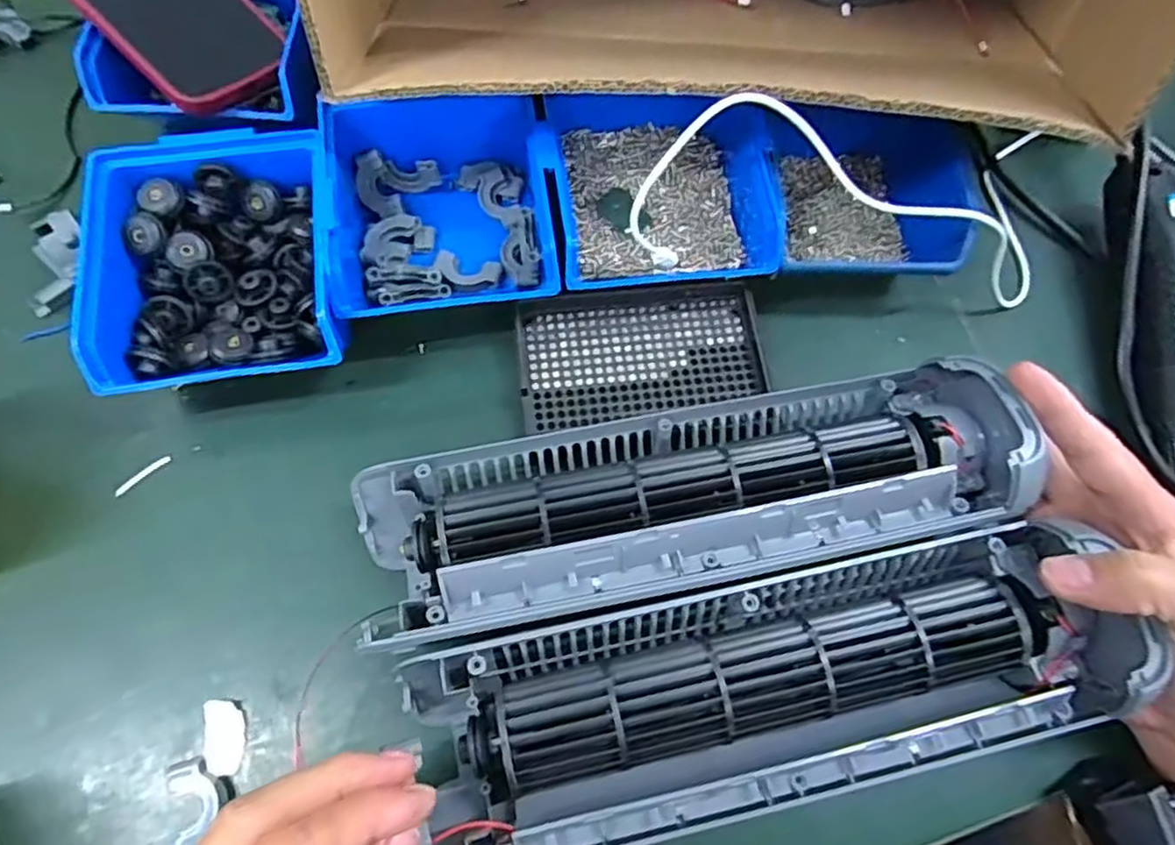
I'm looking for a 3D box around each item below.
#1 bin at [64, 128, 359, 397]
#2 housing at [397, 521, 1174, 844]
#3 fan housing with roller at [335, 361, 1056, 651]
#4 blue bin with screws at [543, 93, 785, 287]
[{"bbox_3d":[-0.191,-0.084,0.366,0.117,0.065,0.138,-10,70,-7],"label":"bin"},{"bbox_3d":[0.078,0.113,0.290,0.299,0.048,0.087,-11,71,-6],"label":"housing"},{"bbox_3d":[0.047,0.033,0.316,0.301,0.059,0.083,-10,71,-5],"label":"fan housing with roller"},{"bbox_3d":[0.040,-0.137,0.392,0.115,0.053,0.128,-3,69,-4],"label":"blue bin with screws"}]

